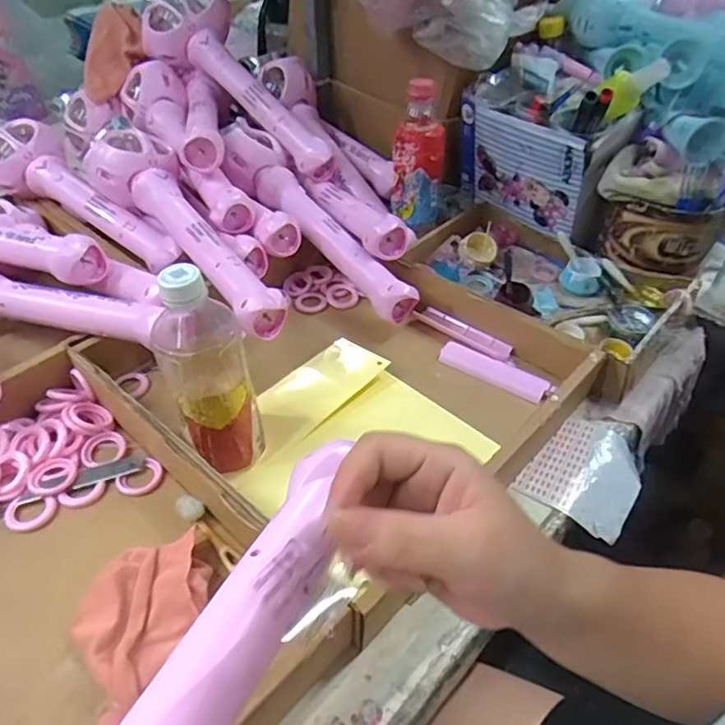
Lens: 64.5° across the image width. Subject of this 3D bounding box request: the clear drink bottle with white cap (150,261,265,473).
[{"bbox_3d":[-0.122,0.005,0.452,0.065,0.177,0.069,-14,46,-17],"label":"clear drink bottle with white cap"}]

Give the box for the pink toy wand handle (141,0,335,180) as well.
[{"bbox_3d":[-0.151,-0.364,0.743,0.324,0.085,0.095,46,55,10],"label":"pink toy wand handle"}]

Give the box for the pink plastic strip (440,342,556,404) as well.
[{"bbox_3d":[0.135,0.009,0.590,0.116,0.006,0.030,23,68,24],"label":"pink plastic strip"}]

